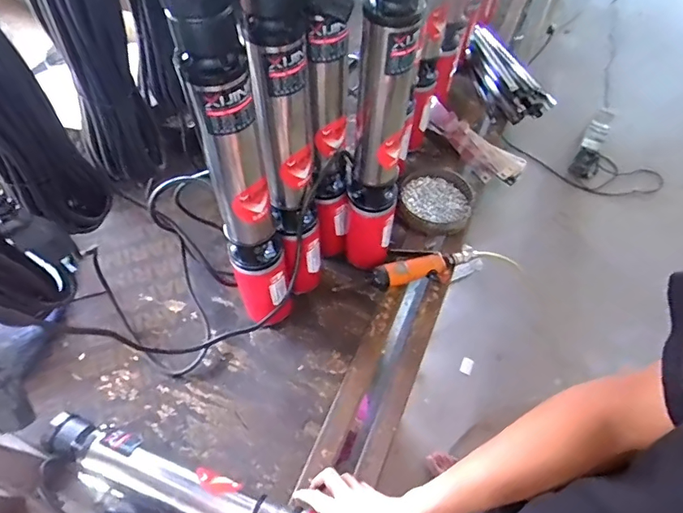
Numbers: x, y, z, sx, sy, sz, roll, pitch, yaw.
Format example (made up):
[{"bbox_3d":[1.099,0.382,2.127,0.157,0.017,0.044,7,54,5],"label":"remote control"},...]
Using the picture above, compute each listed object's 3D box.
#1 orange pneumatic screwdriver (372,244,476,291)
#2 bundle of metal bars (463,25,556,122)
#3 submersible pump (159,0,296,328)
[{"bbox_3d":[0.147,0.020,0.820,0.193,0.043,0.047,-11,59,-8],"label":"orange pneumatic screwdriver"},{"bbox_3d":[0.384,-0.429,1.112,0.102,0.084,0.270,-26,62,-17],"label":"bundle of metal bars"},{"bbox_3d":[-0.115,-0.064,0.580,0.093,0.529,0.094,-12,59,-9],"label":"submersible pump"}]

